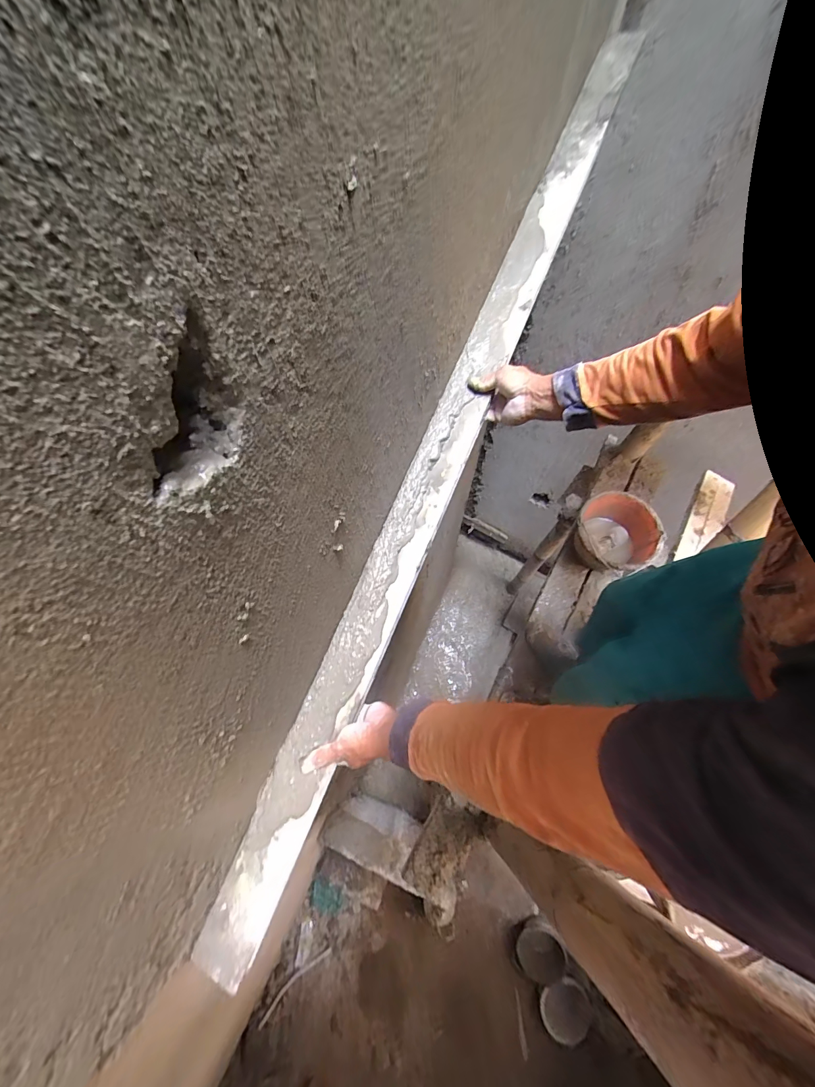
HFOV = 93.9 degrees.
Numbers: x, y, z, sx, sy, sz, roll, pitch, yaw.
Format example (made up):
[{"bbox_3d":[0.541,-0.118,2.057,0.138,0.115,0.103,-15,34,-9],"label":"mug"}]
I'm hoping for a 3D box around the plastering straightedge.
[{"bbox_3d":[0.078,-0.175,0.616,0.075,0.026,1.595,23,81,9],"label":"plastering straightedge"}]

